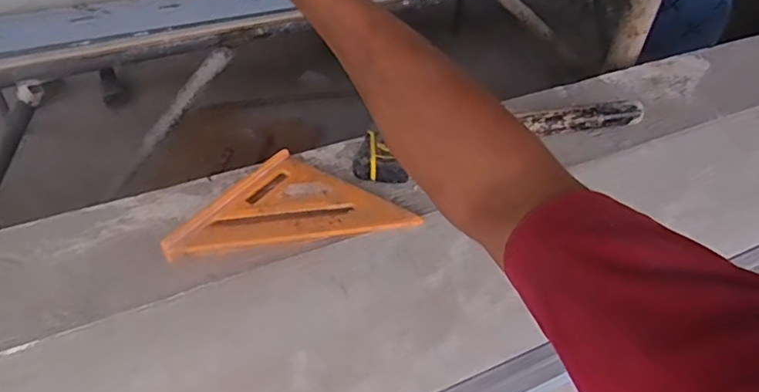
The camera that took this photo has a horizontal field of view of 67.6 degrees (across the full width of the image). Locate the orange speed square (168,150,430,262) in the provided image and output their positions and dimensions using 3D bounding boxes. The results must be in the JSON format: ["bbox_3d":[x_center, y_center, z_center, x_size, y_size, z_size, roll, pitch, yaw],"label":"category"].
[{"bbox_3d":[-0.093,0.003,0.597,0.238,0.019,0.126,-6,41,-11],"label":"orange speed square"}]

